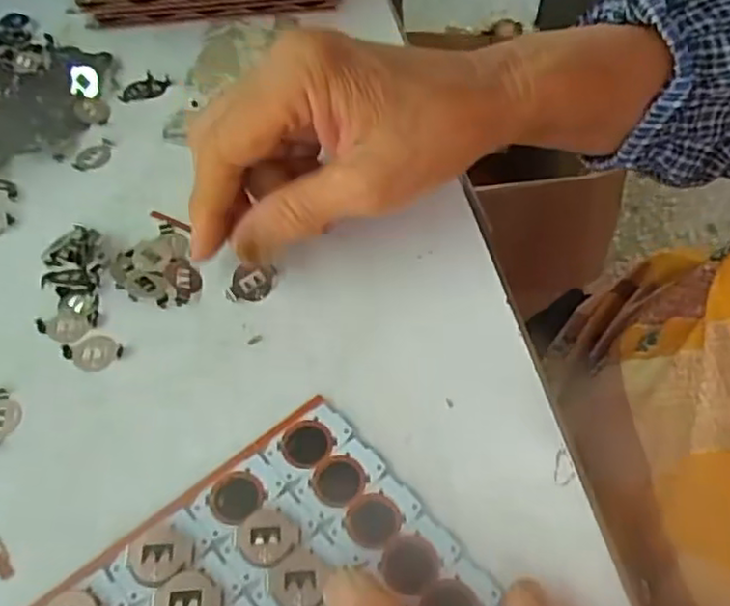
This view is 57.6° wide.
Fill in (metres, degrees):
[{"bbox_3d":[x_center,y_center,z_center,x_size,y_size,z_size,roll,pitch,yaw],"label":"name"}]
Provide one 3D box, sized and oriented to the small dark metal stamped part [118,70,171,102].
[{"bbox_3d":[-0.122,-0.120,0.366,0.029,0.004,0.020,-17,56,-11],"label":"small dark metal stamped part"}]

